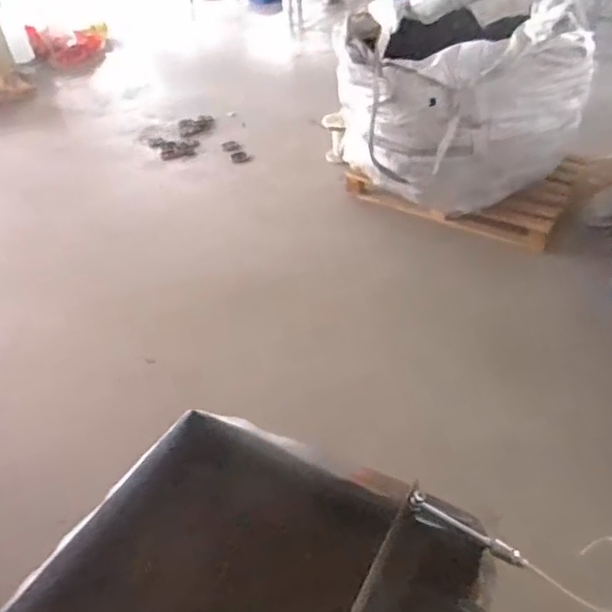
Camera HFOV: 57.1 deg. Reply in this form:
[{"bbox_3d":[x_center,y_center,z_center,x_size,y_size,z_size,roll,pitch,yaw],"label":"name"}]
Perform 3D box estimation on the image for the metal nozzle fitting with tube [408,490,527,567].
[{"bbox_3d":[0.229,0.319,0.804,0.177,0.028,0.028,28,49,14],"label":"metal nozzle fitting with tube"}]

